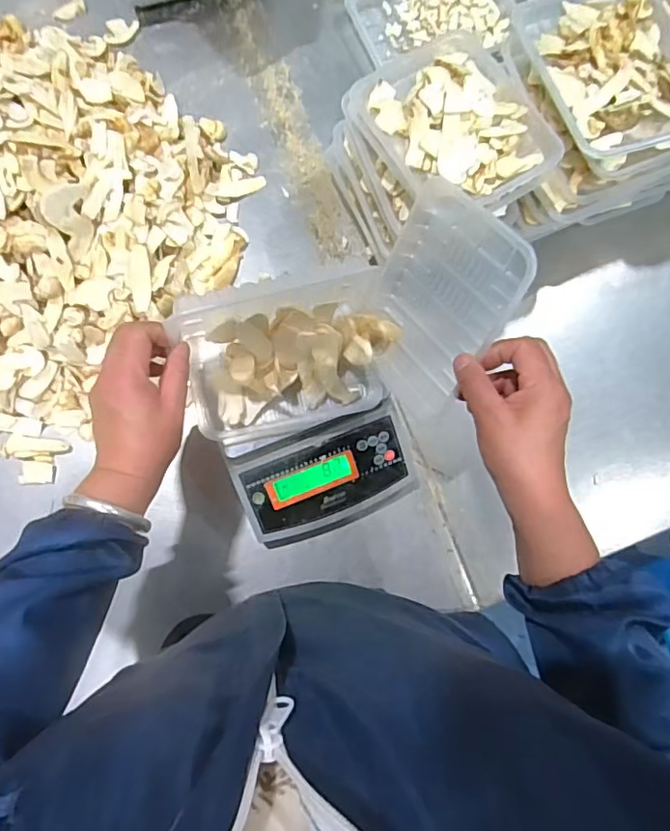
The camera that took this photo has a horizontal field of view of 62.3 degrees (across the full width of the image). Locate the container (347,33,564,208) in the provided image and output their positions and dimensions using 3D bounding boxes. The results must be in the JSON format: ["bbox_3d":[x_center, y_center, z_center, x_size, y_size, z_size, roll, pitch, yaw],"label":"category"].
[{"bbox_3d":[0.119,-0.281,0.543,0.149,0.061,0.191,-30,72,2],"label":"container"}]

